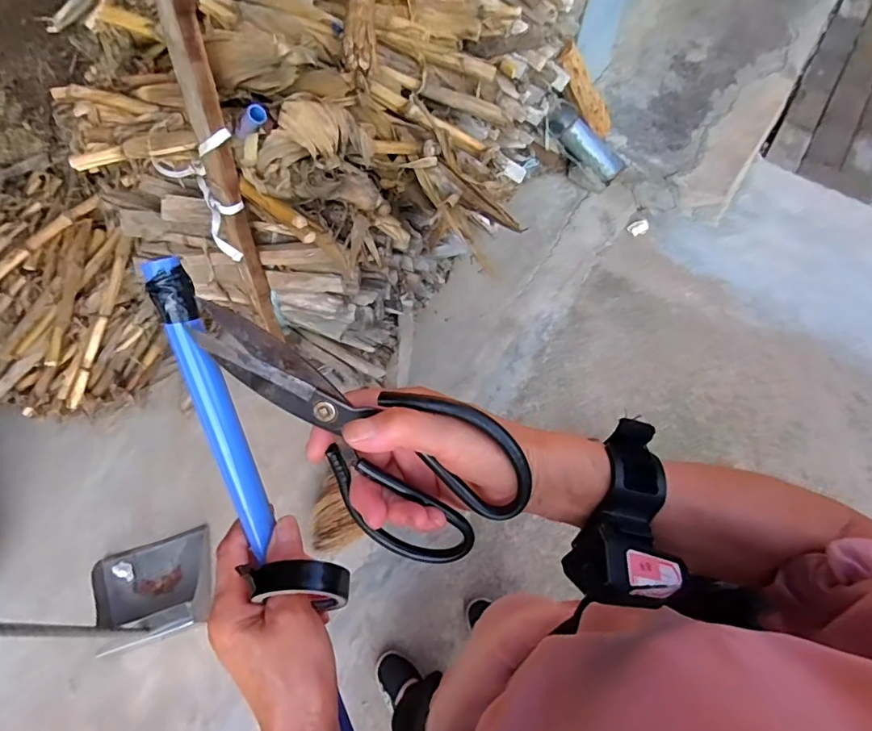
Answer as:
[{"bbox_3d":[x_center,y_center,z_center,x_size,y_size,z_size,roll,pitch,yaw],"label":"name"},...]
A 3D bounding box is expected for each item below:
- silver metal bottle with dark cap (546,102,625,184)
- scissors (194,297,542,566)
[{"bbox_3d":[0.473,-0.700,1.586,0.287,0.076,0.087,40,71,-11],"label":"silver metal bottle with dark cap"},{"bbox_3d":[-0.044,0.034,0.277,0.193,0.009,0.101,38,115,-7],"label":"scissors"}]

